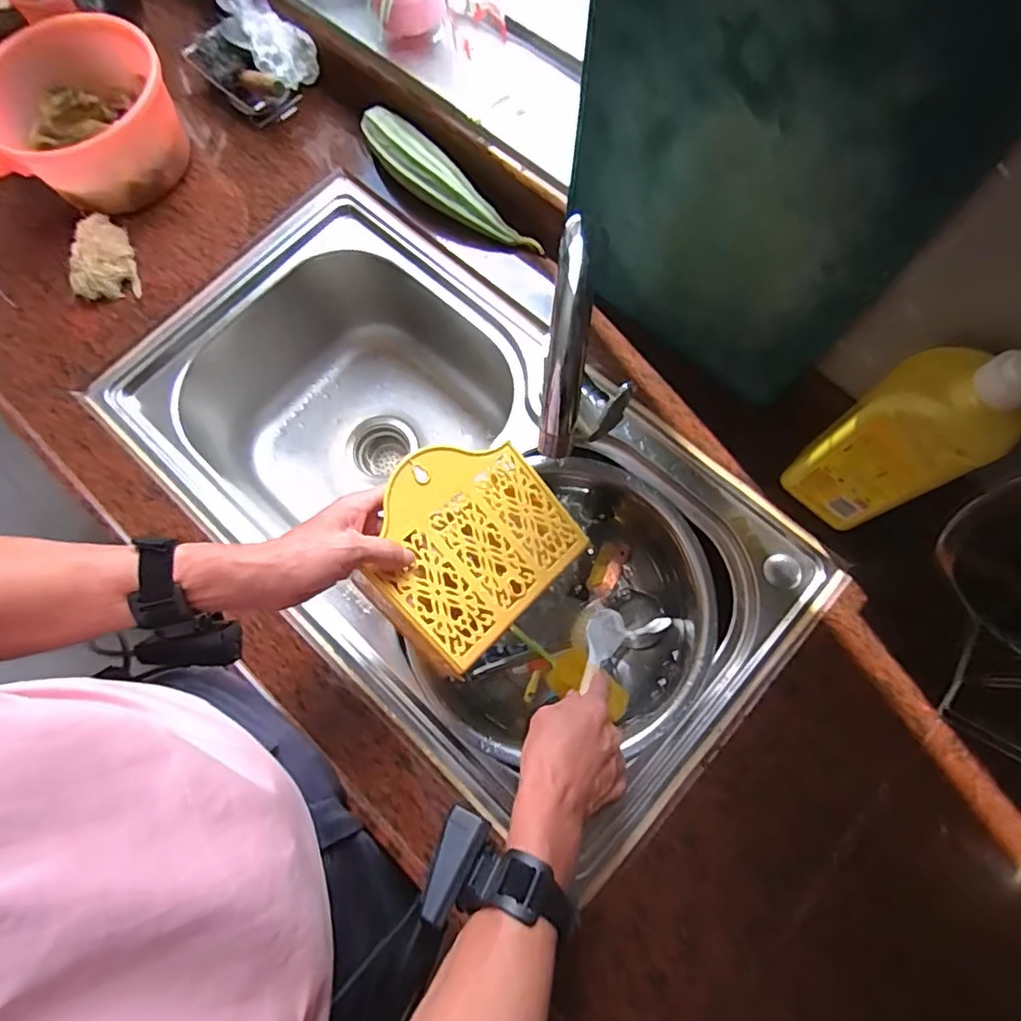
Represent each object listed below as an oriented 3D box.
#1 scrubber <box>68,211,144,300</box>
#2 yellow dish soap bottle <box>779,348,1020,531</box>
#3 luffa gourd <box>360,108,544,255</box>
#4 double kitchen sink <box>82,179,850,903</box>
[{"bbox_3d":[-0.491,-0.308,0.689,0.065,0.046,0.102,-6,73,-1],"label":"scrubber"},{"bbox_3d":[0.315,-0.057,0.465,0.052,0.300,0.086,-44,77,-9],"label":"yellow dish soap bottle"},{"bbox_3d":[-0.081,-0.390,0.703,0.262,0.064,0.054,42,78,12],"label":"luffa gourd"},{"bbox_3d":[-0.069,-0.015,0.724,0.769,0.236,0.445,42,80,12],"label":"double kitchen sink"}]

